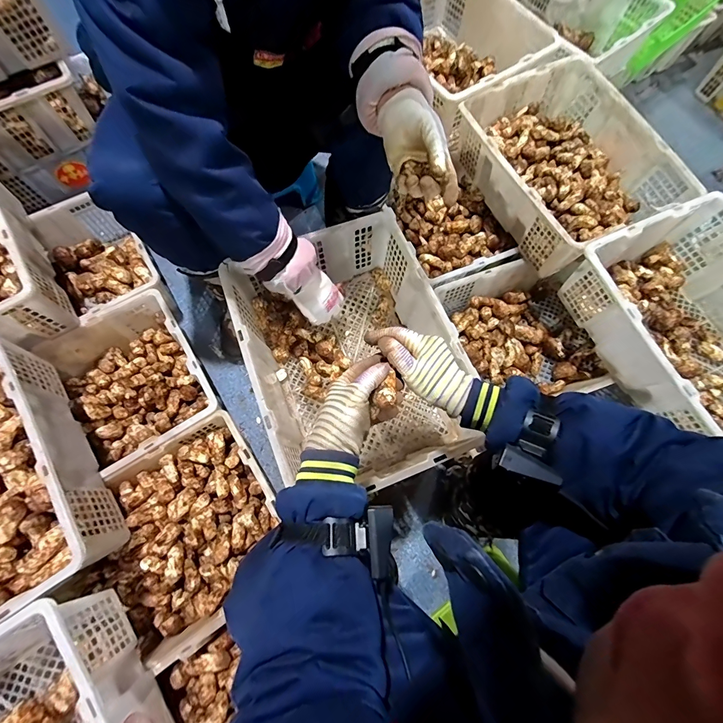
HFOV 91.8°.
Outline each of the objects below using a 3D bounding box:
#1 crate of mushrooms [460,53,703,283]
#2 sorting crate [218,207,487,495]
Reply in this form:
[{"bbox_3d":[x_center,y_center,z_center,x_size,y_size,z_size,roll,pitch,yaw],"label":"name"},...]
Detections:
[{"bbox_3d":[0.477,-0.472,0.859,0.348,0.163,0.470,-24,74,-9],"label":"crate of mushrooms"},{"bbox_3d":[-0.027,-0.018,0.697,0.358,0.173,0.470,-21,73,-8],"label":"sorting crate"}]

